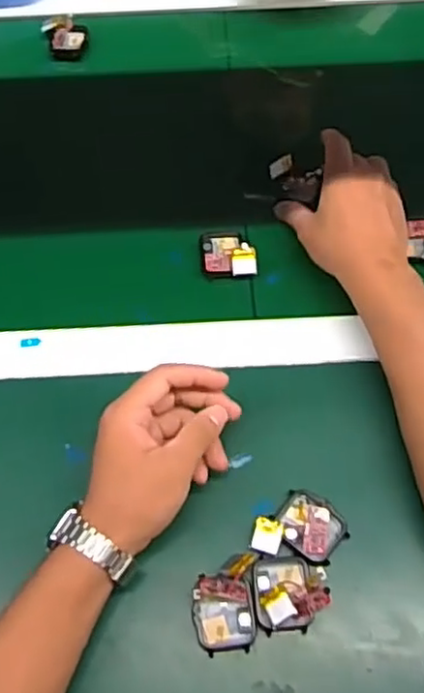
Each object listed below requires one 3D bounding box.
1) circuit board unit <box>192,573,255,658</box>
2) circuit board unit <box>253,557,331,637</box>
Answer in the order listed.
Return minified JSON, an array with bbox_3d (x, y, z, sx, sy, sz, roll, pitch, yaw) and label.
[{"bbox_3d":[0.008,0.171,0.429,0.037,0.016,0.045,-5,62,-2],"label":"circuit board unit"},{"bbox_3d":[0.051,0.158,0.432,0.045,0.022,0.046,-4,62,-1],"label":"circuit board unit"}]

